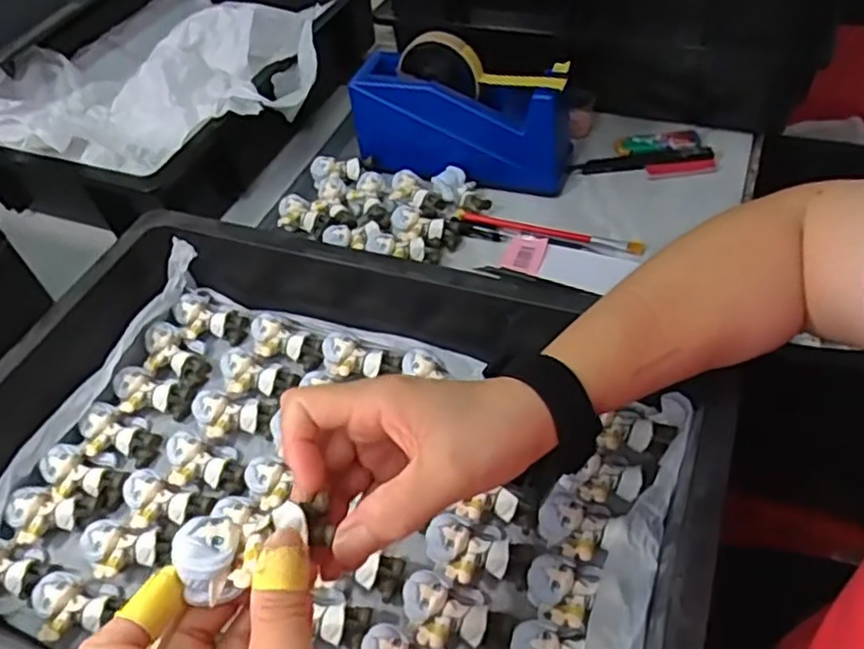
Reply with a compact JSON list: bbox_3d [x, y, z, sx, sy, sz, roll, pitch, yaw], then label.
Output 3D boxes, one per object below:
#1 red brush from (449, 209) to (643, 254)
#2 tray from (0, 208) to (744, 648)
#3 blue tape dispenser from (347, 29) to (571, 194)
[{"bbox_3d":[0.099,-0.082,0.588,0.165,0.007,0.013,13,51,17],"label":"red brush"},{"bbox_3d":[-0.085,0.086,0.421,0.474,0.090,0.321,14,52,18],"label":"tray"},{"bbox_3d":[0.026,-0.197,0.625,0.208,0.111,0.055,15,52,19],"label":"blue tape dispenser"}]

